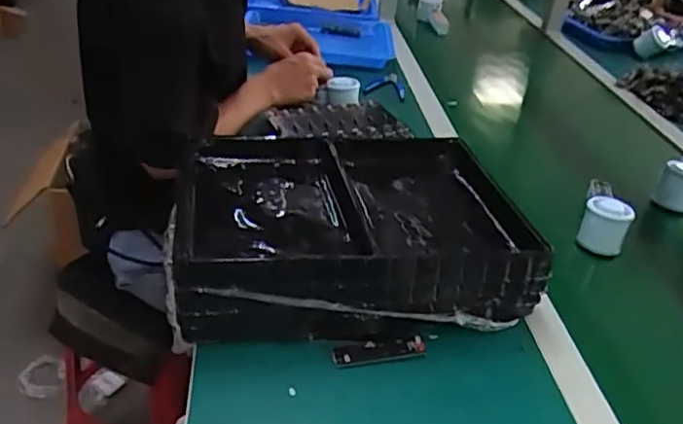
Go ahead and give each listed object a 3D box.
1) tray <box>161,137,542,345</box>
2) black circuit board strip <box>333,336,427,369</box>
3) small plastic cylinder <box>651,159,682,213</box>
[{"bbox_3d":[0.004,0.010,0.731,0.367,0.087,0.307,-2,33,-12],"label":"tray"},{"bbox_3d":[0.038,0.137,0.617,0.096,0.008,0.020,-4,75,-20],"label":"black circuit board strip"},{"bbox_3d":[0.498,-0.045,0.923,0.057,0.064,0.061,25,37,27],"label":"small plastic cylinder"}]

